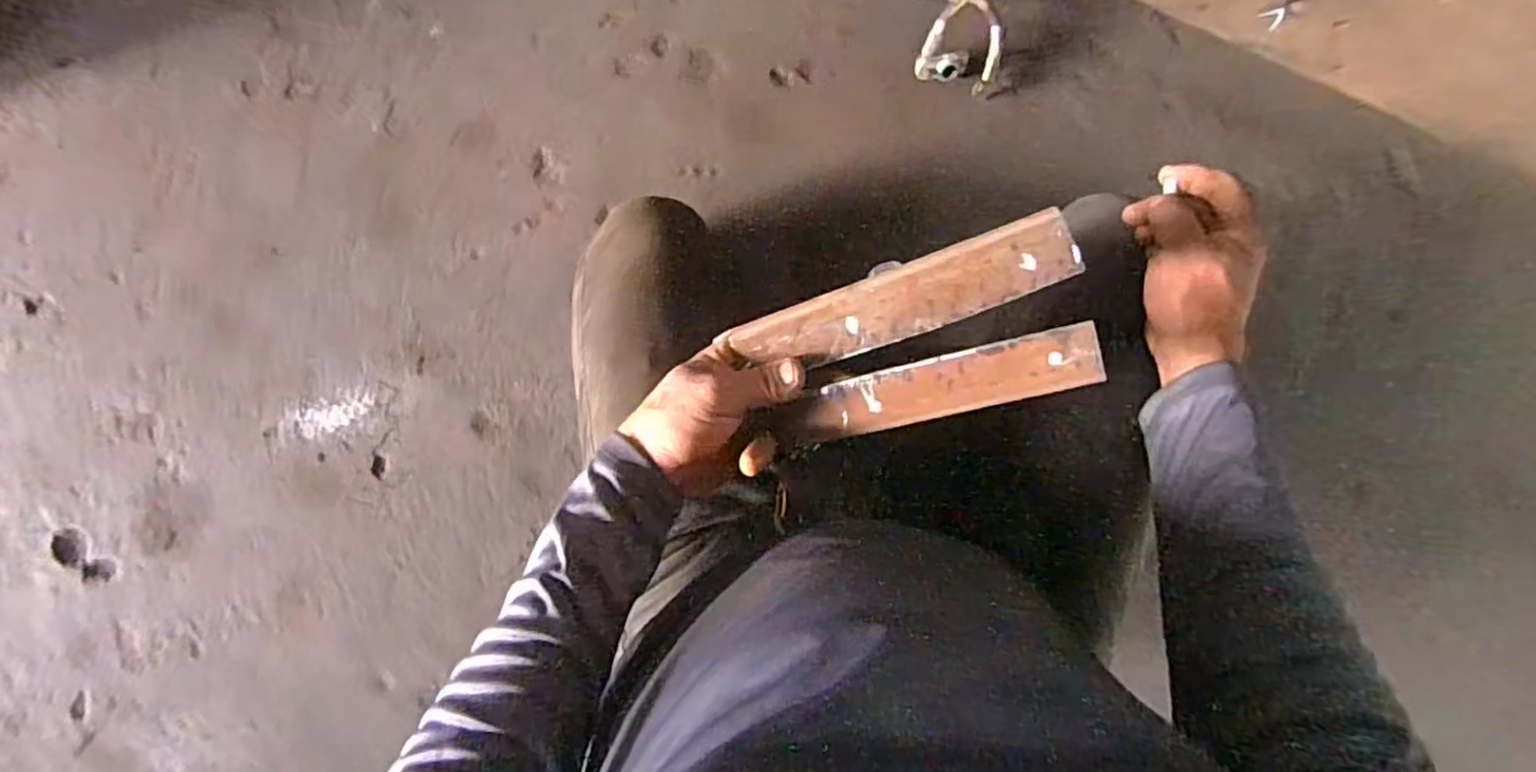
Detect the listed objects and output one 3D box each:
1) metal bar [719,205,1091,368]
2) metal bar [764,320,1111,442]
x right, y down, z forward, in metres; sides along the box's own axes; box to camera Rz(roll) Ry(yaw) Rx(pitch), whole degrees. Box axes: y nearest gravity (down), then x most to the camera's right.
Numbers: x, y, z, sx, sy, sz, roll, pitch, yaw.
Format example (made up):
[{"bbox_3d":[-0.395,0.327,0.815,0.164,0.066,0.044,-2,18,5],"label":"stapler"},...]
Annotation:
[{"bbox_3d":[0.080,-0.052,0.433,0.209,0.011,0.045,-17,91,15],"label":"metal bar"},{"bbox_3d":[0.097,0.003,0.432,0.199,0.010,0.036,-15,91,21],"label":"metal bar"}]

